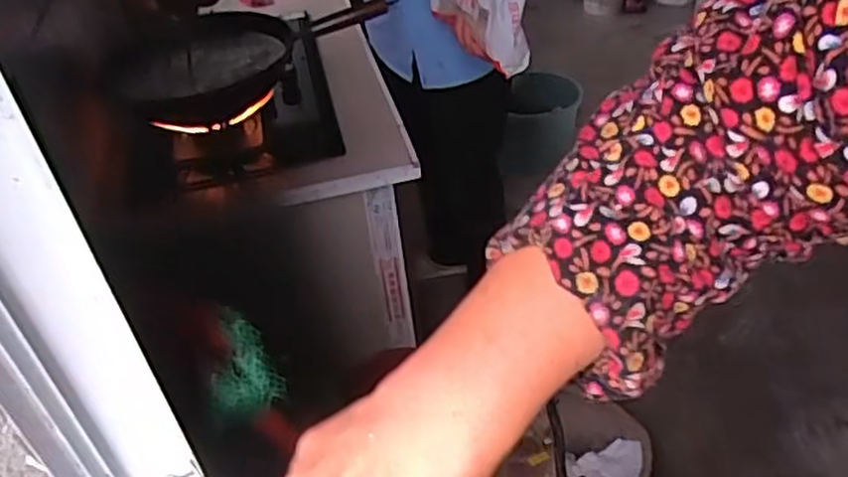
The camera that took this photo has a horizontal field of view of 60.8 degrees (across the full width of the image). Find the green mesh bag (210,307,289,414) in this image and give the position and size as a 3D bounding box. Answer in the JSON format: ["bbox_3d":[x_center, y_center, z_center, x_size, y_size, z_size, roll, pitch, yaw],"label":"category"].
[{"bbox_3d":[-0.143,0.108,0.598,0.046,0.076,0.077,-4,40,2],"label":"green mesh bag"}]

